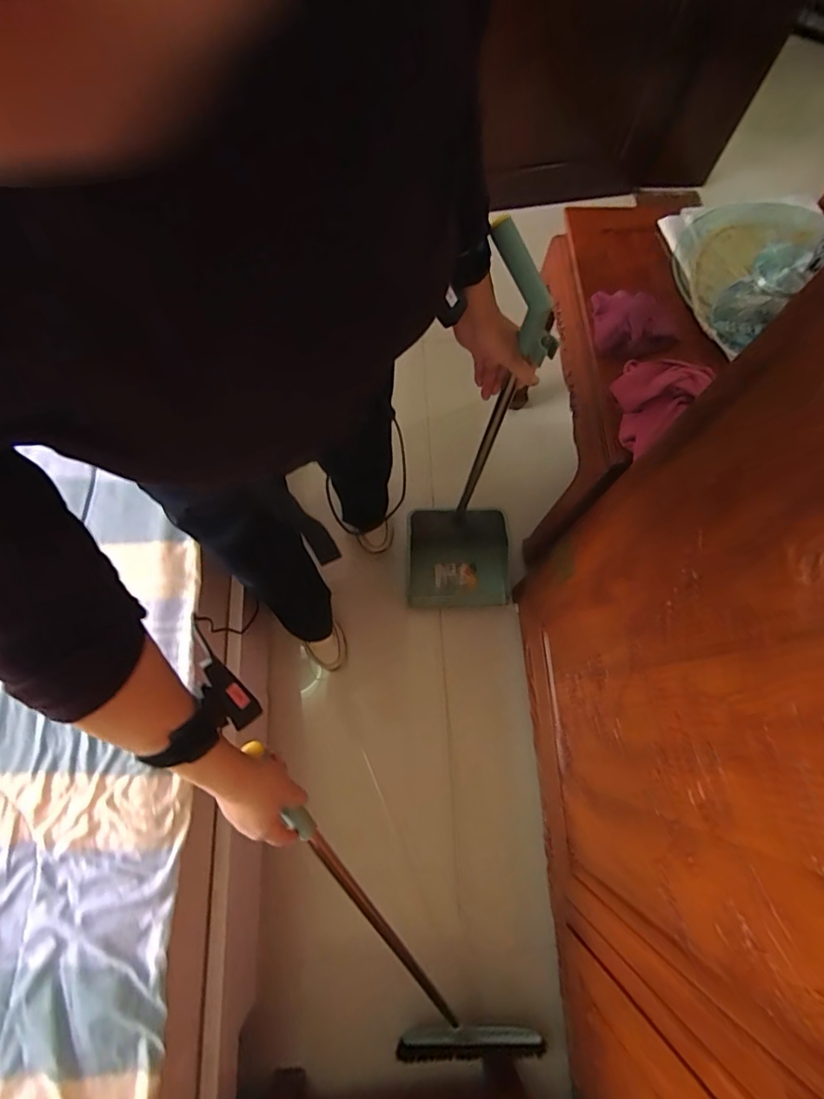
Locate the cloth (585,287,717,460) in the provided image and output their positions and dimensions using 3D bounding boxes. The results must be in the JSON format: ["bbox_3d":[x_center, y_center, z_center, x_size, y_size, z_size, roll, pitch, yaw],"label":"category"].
[{"bbox_3d":[0.383,-0.297,0.788,0.134,0.043,0.281,-4,72,-4],"label":"cloth"}]

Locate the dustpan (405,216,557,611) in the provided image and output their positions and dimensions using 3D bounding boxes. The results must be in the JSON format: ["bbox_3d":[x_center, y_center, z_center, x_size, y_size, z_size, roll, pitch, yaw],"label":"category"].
[{"bbox_3d":[0.122,-0.121,0.920,0.249,0.861,0.194,2,65,0],"label":"dustpan"}]

